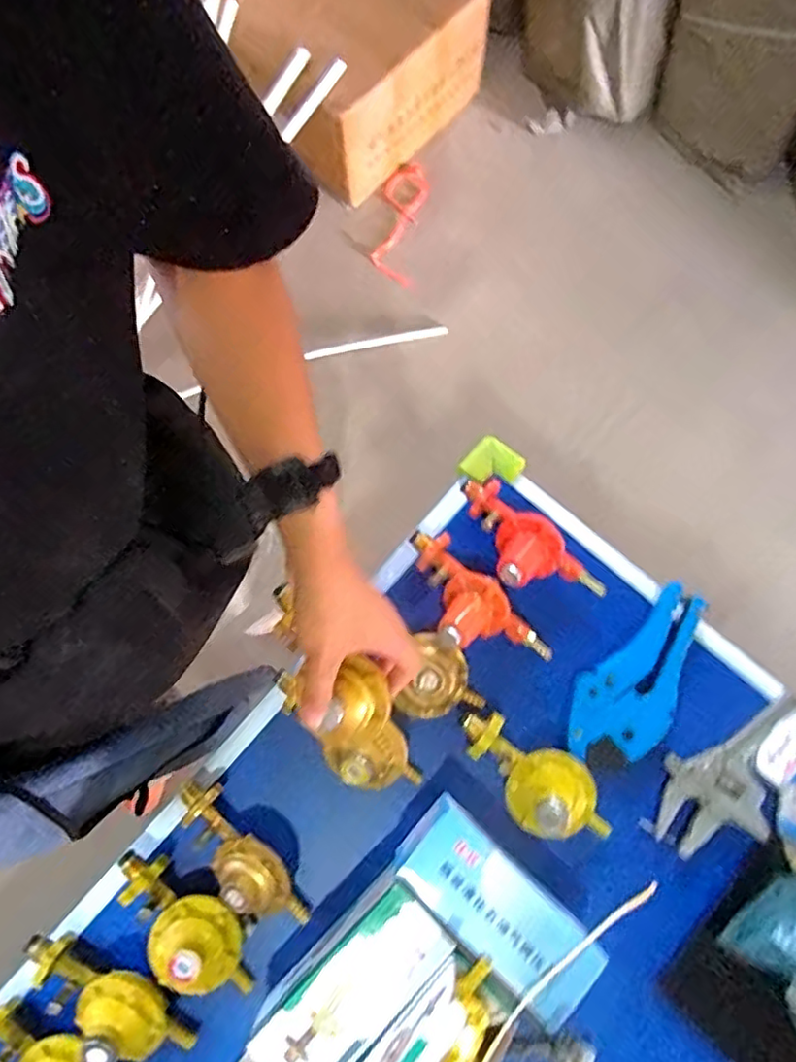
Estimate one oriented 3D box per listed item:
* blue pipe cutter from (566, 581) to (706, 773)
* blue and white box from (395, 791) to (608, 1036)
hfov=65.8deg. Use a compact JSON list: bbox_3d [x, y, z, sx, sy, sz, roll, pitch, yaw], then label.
[{"bbox_3d":[0.250,0.154,0.631,0.091,0.017,0.198,42,81,7],"label":"blue pipe cutter"},{"bbox_3d":[0.090,0.338,0.558,0.194,0.051,0.079,41,81,7],"label":"blue and white box"}]

